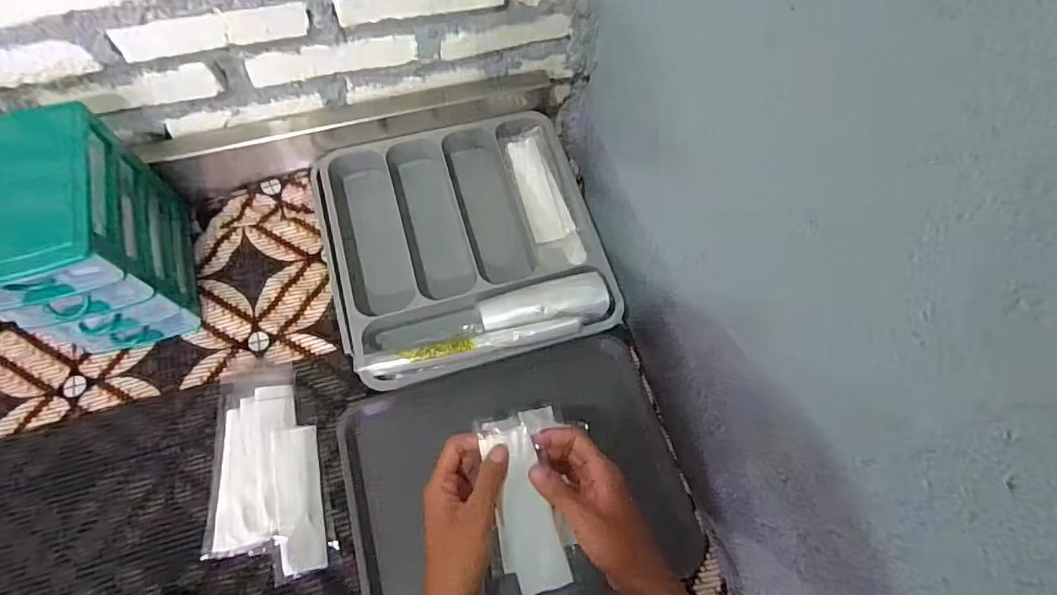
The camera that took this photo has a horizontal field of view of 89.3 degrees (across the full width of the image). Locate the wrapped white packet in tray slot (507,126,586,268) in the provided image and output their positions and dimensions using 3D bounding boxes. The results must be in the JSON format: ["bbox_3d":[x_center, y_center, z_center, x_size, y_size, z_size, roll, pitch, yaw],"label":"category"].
[{"bbox_3d":[0.020,-0.140,0.750,0.057,0.023,0.205,-16,81,-9],"label":"wrapped white packet in tray slot"}]

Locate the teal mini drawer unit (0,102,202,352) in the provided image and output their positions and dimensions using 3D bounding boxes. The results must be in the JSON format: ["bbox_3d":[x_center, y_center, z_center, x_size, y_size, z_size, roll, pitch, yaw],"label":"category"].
[{"bbox_3d":[-0.502,-0.069,0.610,0.130,0.217,0.194,-16,69,-9],"label":"teal mini drawer unit"}]

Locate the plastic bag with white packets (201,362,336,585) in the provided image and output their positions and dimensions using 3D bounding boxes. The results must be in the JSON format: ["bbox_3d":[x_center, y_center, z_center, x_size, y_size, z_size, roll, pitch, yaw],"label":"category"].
[{"bbox_3d":[-0.302,0.185,0.601,0.117,0.040,0.256,-16,69,-10],"label":"plastic bag with white packets"}]

